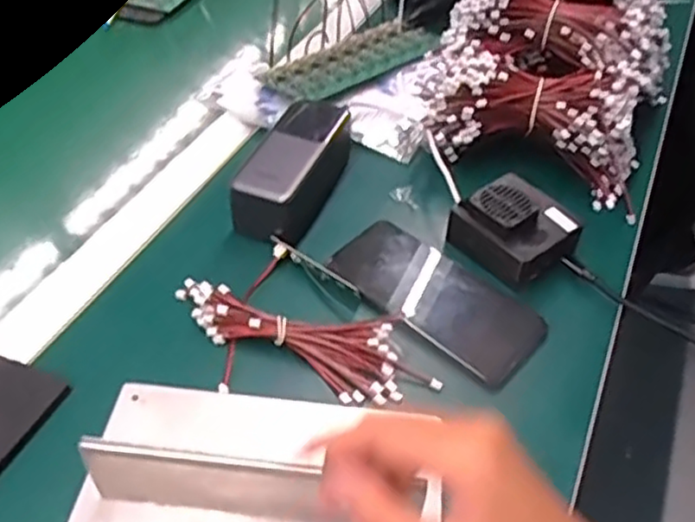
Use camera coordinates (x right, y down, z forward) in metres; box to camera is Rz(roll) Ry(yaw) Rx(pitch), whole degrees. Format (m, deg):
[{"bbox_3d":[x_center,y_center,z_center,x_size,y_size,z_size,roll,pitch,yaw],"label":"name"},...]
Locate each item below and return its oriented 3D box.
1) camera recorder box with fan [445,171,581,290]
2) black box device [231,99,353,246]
[{"bbox_3d":[0.130,-0.026,0.529,0.075,0.046,0.080,-29,54,-27],"label":"camera recorder box with fan"},{"bbox_3d":[-0.039,-0.081,0.570,0.061,0.053,0.149,17,47,12],"label":"black box device"}]

